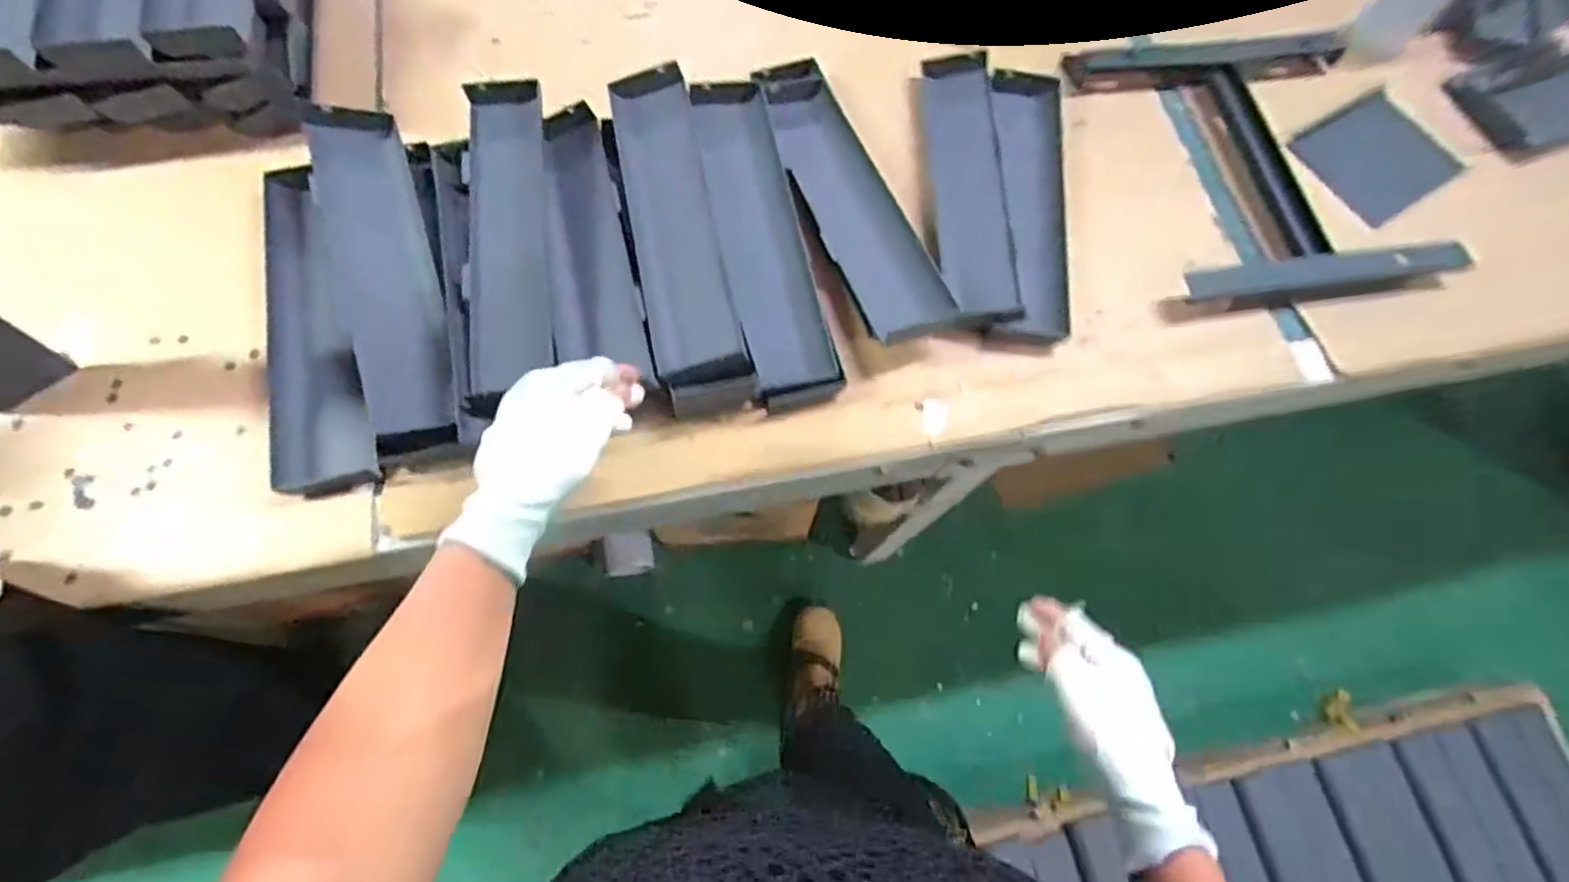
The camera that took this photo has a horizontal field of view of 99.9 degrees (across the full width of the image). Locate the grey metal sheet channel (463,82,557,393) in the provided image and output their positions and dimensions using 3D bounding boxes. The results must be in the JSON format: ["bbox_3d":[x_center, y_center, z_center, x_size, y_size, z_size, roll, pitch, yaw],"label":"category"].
[{"bbox_3d":[-0.251,-0.195,0.600,0.074,0.022,0.314,-9,72,2],"label":"grey metal sheet channel"}]

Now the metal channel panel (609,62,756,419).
[{"bbox_3d":[-0.099,-0.194,0.618,0.075,0.050,0.346,-13,73,2],"label":"metal channel panel"}]

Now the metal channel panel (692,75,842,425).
[{"bbox_3d":[-0.022,-0.199,0.632,0.081,0.050,0.344,-14,75,2],"label":"metal channel panel"}]

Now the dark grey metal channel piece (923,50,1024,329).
[{"bbox_3d":[0.194,-0.277,0.698,0.075,0.014,0.349,-1,68,2],"label":"dark grey metal channel piece"}]

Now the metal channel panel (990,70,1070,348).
[{"bbox_3d":[0.256,-0.254,0.694,0.071,0.031,0.334,5,68,2],"label":"metal channel panel"}]

